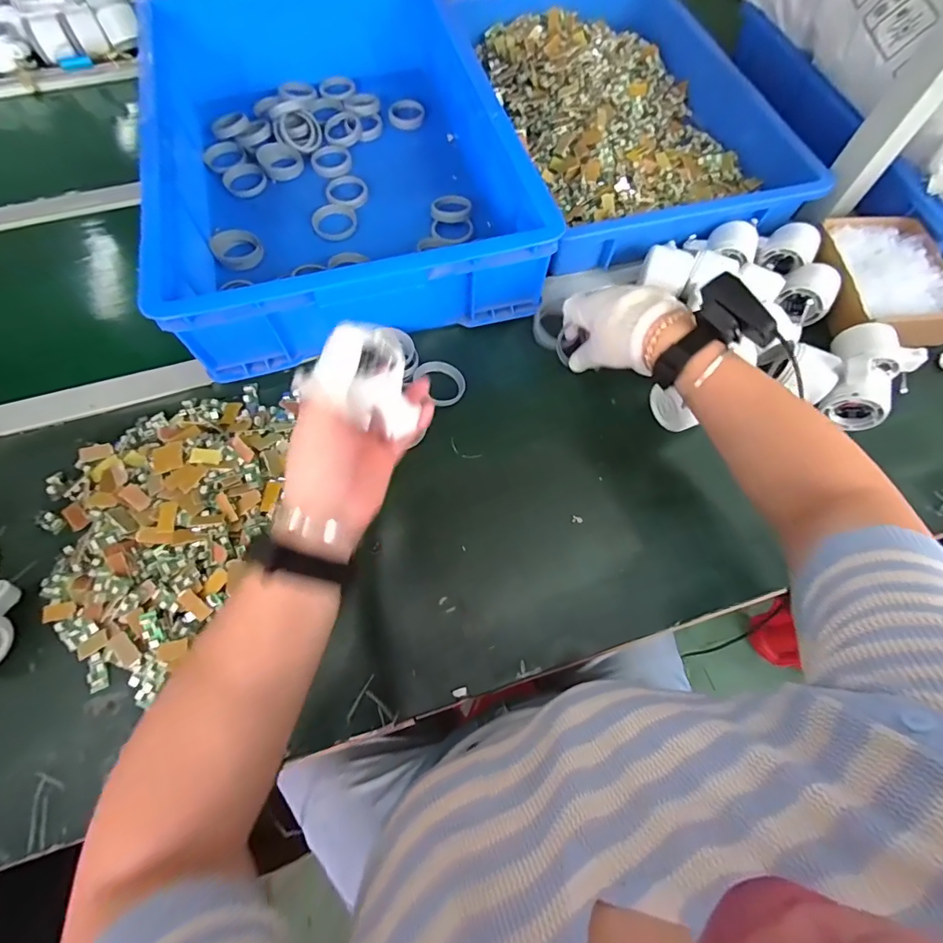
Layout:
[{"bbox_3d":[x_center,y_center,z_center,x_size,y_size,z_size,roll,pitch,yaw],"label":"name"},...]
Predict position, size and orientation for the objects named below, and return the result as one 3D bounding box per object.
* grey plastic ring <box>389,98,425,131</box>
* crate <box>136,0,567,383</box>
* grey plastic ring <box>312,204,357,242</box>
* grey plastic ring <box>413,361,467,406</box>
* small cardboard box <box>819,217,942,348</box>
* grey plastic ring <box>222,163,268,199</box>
[{"bbox_3d":[-0.102,-0.566,0.720,0.055,0.015,0.055,1,68,-1],"label":"grey plastic ring"},{"bbox_3d":[-0.189,-0.447,0.599,0.412,0.113,0.623,-17,70,-8],"label":"crate"},{"bbox_3d":[-0.186,-0.341,0.620,0.057,0.011,0.057,1,68,-1],"label":"grey plastic ring"},{"bbox_3d":[-0.033,-0.103,0.516,0.050,0.016,0.056,-40,75,-16],"label":"grey plastic ring"},{"bbox_3d":[0.507,-0.228,0.558,0.144,0.051,0.186,-8,69,-5],"label":"small cardboard box"},{"bbox_3d":[-0.324,-0.417,0.652,0.058,0.011,0.057,-16,70,-8],"label":"grey plastic ring"}]

